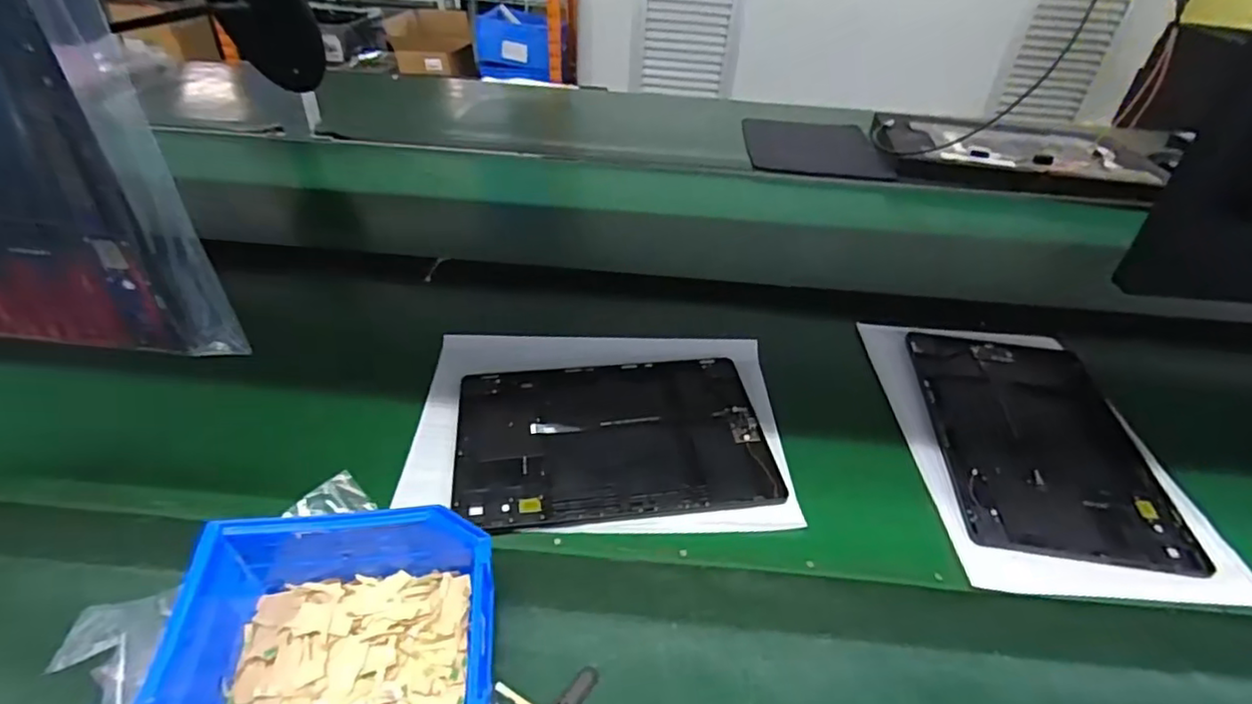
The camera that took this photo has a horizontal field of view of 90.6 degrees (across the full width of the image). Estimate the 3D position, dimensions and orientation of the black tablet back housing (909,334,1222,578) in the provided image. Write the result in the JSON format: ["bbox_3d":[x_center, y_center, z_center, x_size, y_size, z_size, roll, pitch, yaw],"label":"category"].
[{"bbox_3d":[0.329,0.062,0.503,0.153,0.011,0.238,7,39,5],"label":"black tablet back housing"}]

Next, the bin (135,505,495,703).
[{"bbox_3d":[-0.144,0.146,0.325,0.143,0.077,0.125,-2,39,-6],"label":"bin"}]

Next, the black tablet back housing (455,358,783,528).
[{"bbox_3d":[-0.010,0.063,0.483,0.233,0.014,0.155,-4,39,-9],"label":"black tablet back housing"}]

